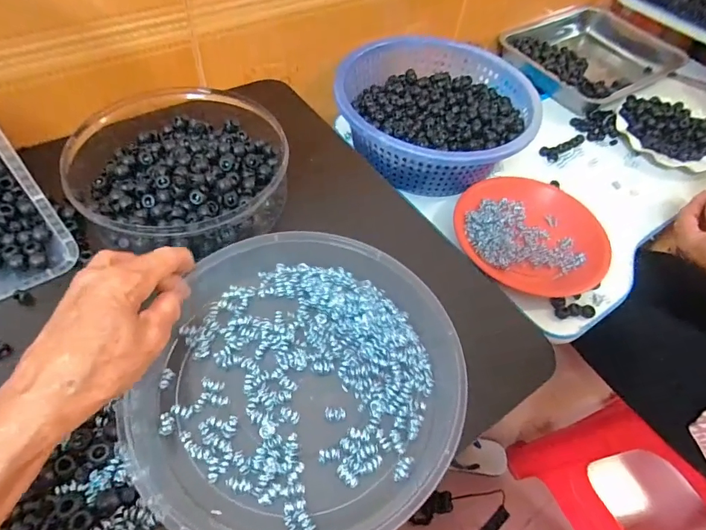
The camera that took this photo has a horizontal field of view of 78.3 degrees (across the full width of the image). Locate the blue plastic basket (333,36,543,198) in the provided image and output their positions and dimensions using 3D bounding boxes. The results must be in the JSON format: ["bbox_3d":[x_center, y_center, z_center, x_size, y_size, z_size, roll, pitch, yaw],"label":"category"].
[{"bbox_3d":[0.110,-0.216,0.622,0.274,0.088,0.265,-4,55,-8],"label":"blue plastic basket"}]

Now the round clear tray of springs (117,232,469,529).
[{"bbox_3d":[-0.034,0.082,0.320,0.216,0.038,0.226,3,54,-4],"label":"round clear tray of springs"}]

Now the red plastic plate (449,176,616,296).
[{"bbox_3d":[0.228,-0.041,0.555,0.191,0.034,0.148,16,54,7],"label":"red plastic plate"}]

